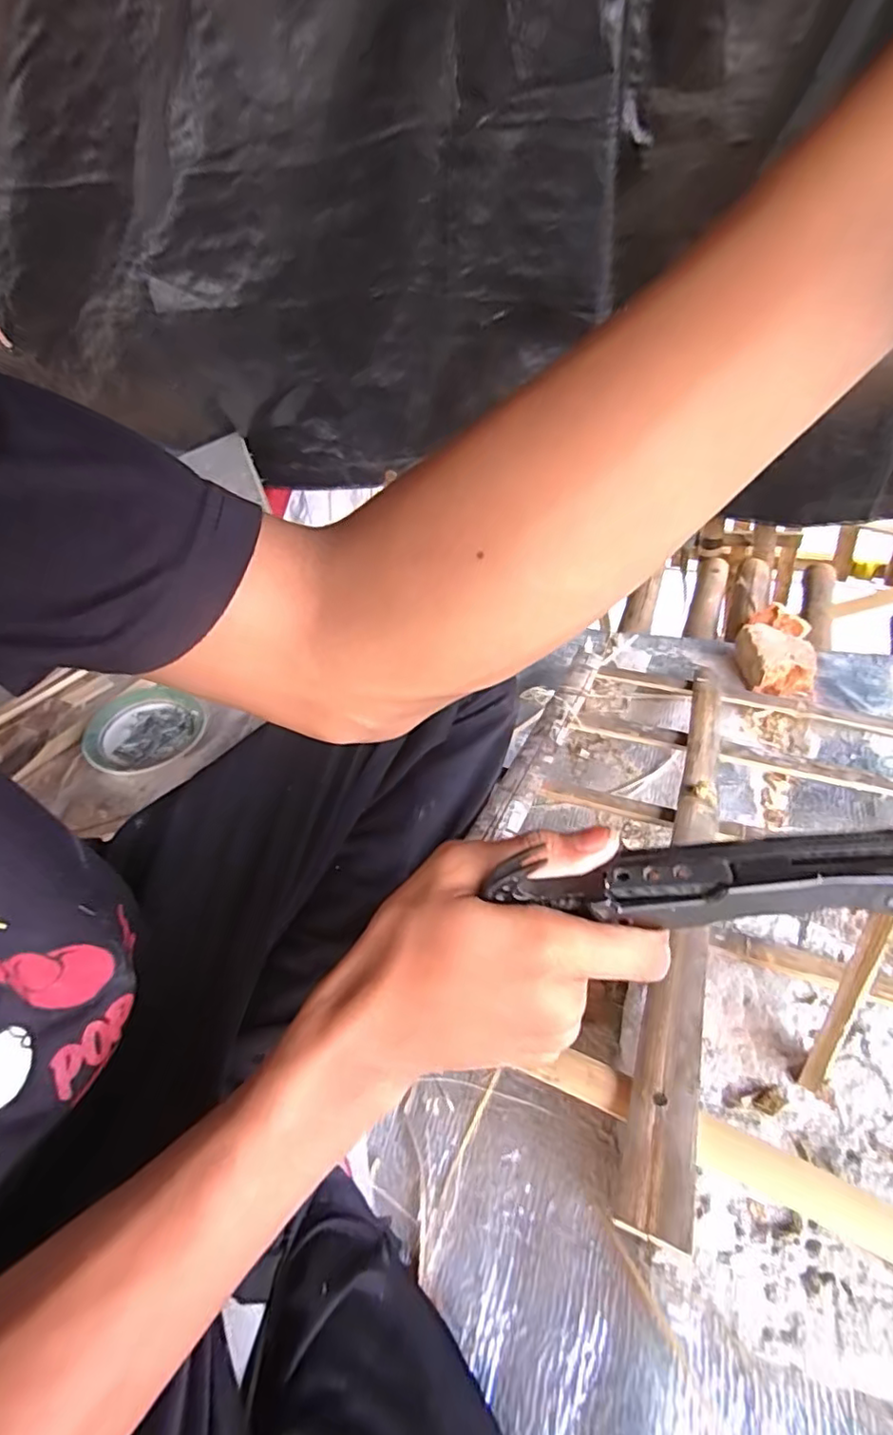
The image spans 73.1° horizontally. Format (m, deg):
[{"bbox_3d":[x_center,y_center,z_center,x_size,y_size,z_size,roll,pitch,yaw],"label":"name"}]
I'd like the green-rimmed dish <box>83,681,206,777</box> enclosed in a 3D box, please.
[{"bbox_3d":[-0.365,0.017,0.722,0.145,0.021,0.128,15,50,24],"label":"green-rimmed dish"}]

